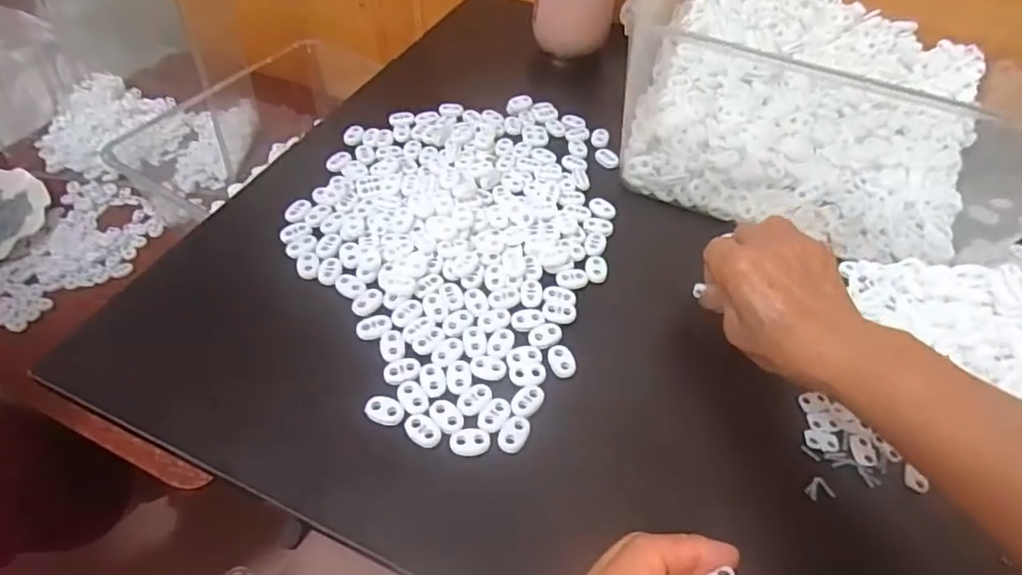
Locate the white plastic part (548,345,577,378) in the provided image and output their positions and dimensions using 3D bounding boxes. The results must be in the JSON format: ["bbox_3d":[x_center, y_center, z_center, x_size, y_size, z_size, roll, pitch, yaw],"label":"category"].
[{"bbox_3d":[0.032,0.046,0.362,0.016,0.004,0.023,-7,52,-9],"label":"white plastic part"}]

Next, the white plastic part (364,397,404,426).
[{"bbox_3d":[-0.073,0.070,0.332,0.022,0.004,0.016,9,52,4],"label":"white plastic part"}]

